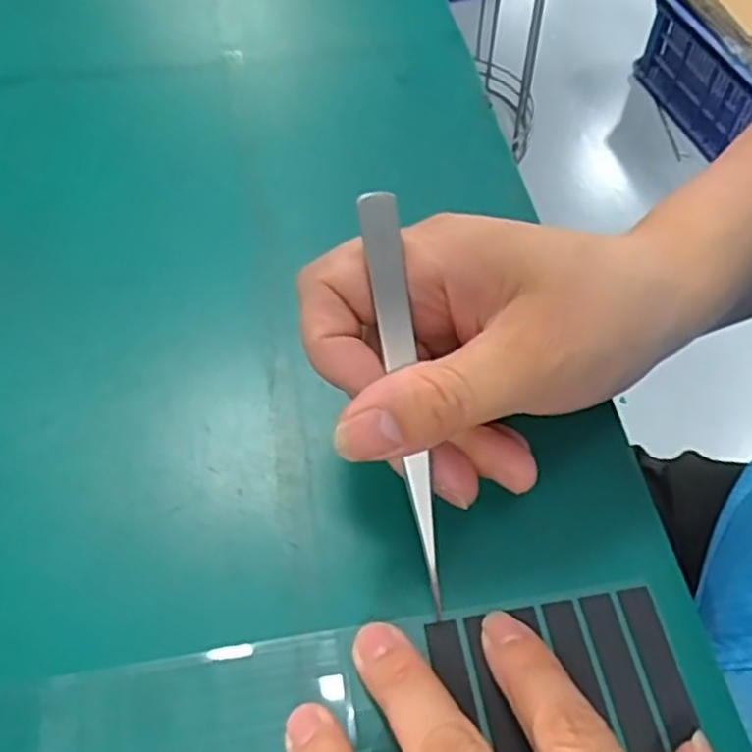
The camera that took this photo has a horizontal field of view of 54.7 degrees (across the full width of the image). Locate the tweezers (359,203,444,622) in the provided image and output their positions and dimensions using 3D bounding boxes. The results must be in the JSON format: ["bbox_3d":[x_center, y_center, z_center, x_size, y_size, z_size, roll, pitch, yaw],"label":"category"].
[{"bbox_3d":[0.009,0.008,0.208,0.010,0.004,0.119,-9,96,-6],"label":"tweezers"}]

